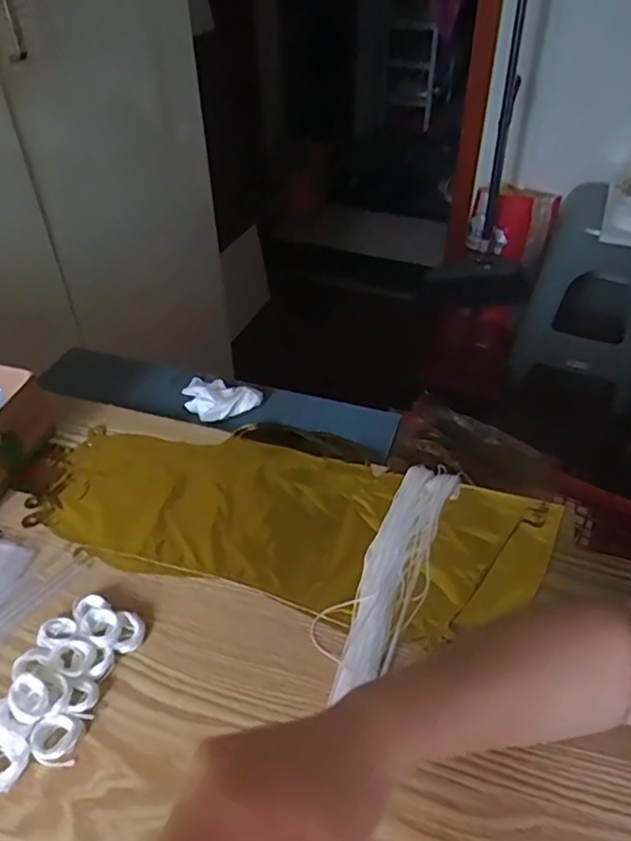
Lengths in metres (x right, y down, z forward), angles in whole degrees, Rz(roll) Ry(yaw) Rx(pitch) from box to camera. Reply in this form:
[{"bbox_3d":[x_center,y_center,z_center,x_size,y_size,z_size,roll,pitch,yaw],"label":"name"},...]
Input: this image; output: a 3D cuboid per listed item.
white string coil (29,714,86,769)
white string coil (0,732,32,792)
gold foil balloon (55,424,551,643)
[{"bbox_3d":[-0.160,0.197,0.379,0.029,0.010,0.028,0,41,0],"label":"white string coil"},{"bbox_3d":[-0.192,0.205,0.371,0.037,0.008,0.030,14,43,16],"label":"white string coil"},{"bbox_3d":[-0.023,0.078,0.505,0.410,0.008,0.155,12,43,14],"label":"gold foil balloon"}]

